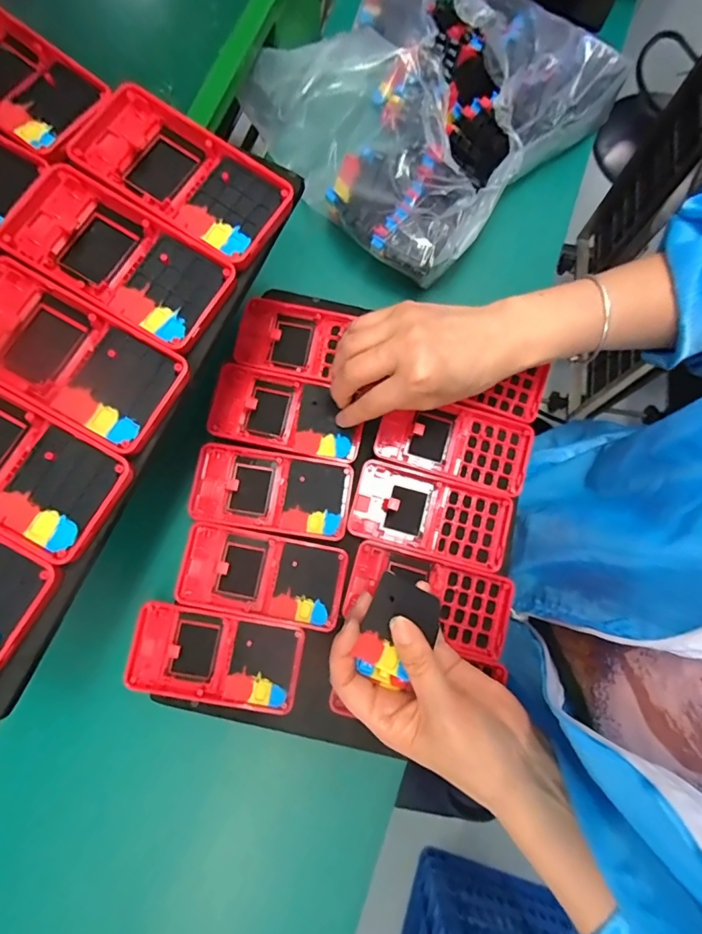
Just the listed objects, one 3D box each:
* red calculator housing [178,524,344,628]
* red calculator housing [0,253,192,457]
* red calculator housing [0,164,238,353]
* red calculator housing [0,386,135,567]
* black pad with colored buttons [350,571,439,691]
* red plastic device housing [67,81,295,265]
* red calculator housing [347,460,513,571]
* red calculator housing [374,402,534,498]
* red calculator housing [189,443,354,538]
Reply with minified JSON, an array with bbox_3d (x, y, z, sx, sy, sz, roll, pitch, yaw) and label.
[{"bbox_3d":[-0.067,0.082,0.362,0.122,0.011,0.061,11,77,2],"label":"red calculator housing"},{"bbox_3d":[-0.156,-0.061,0.260,0.128,0.016,0.061,29,78,6],"label":"red calculator housing"},{"bbox_3d":[-0.132,-0.118,0.275,0.124,0.023,0.061,29,78,6],"label":"red calculator housing"},{"bbox_3d":[-0.185,-0.007,0.247,0.132,0.015,0.061,29,78,6],"label":"red calculator housing"},{"bbox_3d":[0.028,0.102,0.298,0.042,0.012,0.059,26,78,5],"label":"black pad with colored buttons"},{"bbox_3d":[-0.102,-0.175,0.283,0.128,0.017,0.063,32,78,7],"label":"red plastic device housing"},{"bbox_3d":[0.063,0.037,0.377,0.122,0.010,0.062,15,77,3],"label":"red calculator housing"},{"bbox_3d":[0.085,-0.021,0.387,0.120,0.009,0.061,17,77,3],"label":"red calculator housing"},{"bbox_3d":[-0.063,0.019,0.377,0.123,0.011,0.062,9,77,2],"label":"red calculator housing"}]

